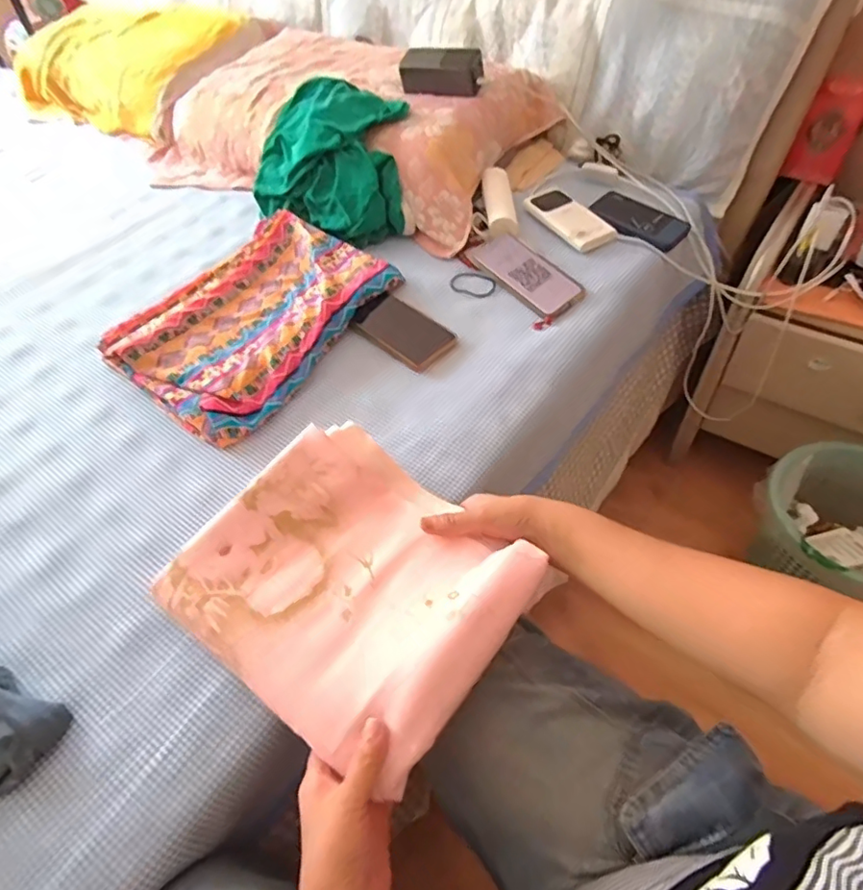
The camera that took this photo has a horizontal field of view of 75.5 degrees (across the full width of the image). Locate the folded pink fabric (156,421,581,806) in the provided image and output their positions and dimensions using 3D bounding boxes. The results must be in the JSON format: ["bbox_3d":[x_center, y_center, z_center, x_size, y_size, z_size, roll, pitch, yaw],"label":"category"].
[{"bbox_3d":[-0.073,0.113,0.482,0.275,0.035,0.228,31,60,26],"label":"folded pink fabric"}]

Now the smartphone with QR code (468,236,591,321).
[{"bbox_3d":[0.132,-0.242,0.789,0.084,0.016,0.170,-41,70,-17],"label":"smartphone with QR code"}]

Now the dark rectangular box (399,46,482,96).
[{"bbox_3d":[0.014,-0.596,0.889,0.131,0.052,0.046,18,55,18],"label":"dark rectangular box"}]

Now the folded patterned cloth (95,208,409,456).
[{"bbox_3d":[-0.238,-0.181,0.753,0.258,0.044,0.365,23,57,22],"label":"folded patterned cloth"}]

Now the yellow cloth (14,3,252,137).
[{"bbox_3d":[-0.687,-0.857,1.255,0.541,0.160,0.324,27,59,24],"label":"yellow cloth"}]

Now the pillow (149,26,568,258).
[{"bbox_3d":[-0.168,-0.574,0.987,0.679,0.119,0.420,26,58,23],"label":"pillow"}]

